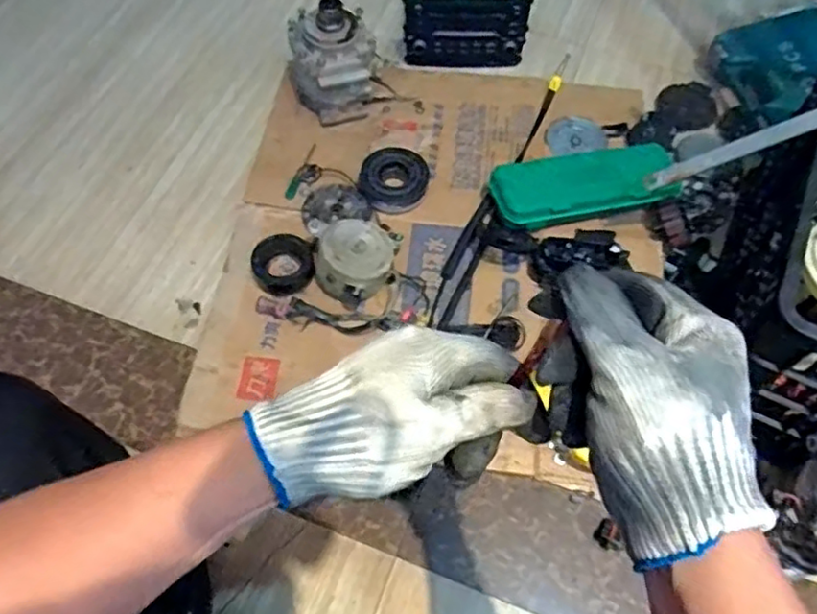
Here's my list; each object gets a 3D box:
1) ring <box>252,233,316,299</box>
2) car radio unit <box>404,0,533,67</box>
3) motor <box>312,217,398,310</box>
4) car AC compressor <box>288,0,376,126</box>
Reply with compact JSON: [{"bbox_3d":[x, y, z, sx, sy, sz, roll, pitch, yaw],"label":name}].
[{"bbox_3d":[-0.179,-0.062,0.930,0.087,0.029,0.097,-22,64,-13],"label":"ring"},{"bbox_3d":[0.099,-0.551,1.182,0.211,0.123,0.216,2,61,-3],"label":"car radio unit"},{"bbox_3d":[-0.070,-0.054,0.900,0.116,0.062,0.130,-6,61,-7],"label":"motor"},{"bbox_3d":[-0.120,-0.393,1.044,0.133,0.168,0.119,-9,62,-9],"label":"car AC compressor"}]

